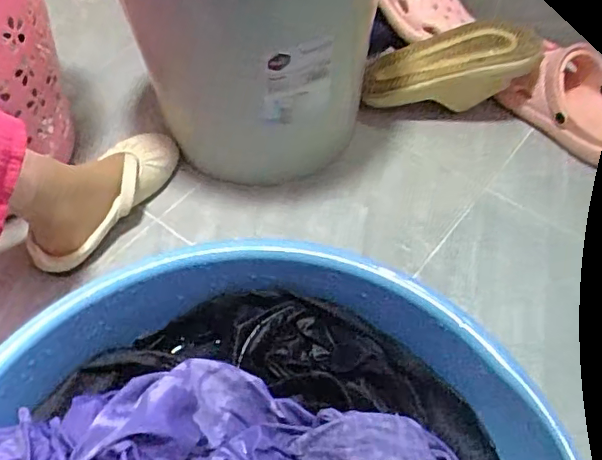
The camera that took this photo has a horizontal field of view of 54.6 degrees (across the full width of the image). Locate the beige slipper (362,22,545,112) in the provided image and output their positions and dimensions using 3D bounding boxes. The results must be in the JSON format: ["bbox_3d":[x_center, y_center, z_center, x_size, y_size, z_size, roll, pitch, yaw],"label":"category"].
[{"bbox_3d":[0.223,-0.239,0.867,0.243,0.072,0.109,-8,50,17],"label":"beige slipper"}]

